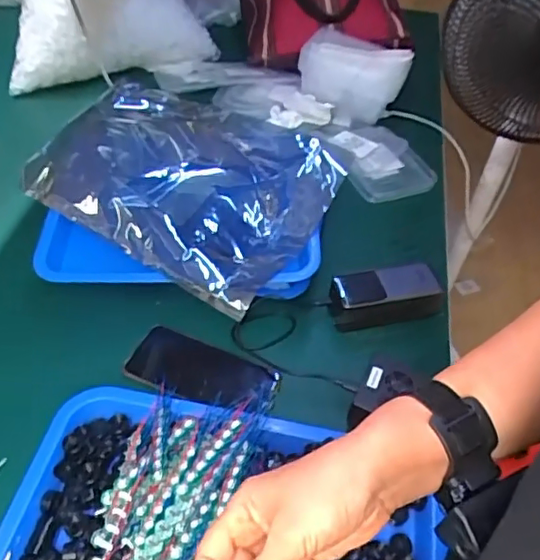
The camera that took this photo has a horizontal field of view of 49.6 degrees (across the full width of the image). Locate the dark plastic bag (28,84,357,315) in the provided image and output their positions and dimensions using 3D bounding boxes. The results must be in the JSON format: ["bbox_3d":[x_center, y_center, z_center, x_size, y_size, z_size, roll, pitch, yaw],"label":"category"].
[{"bbox_3d":[-0.100,-0.135,0.716,0.330,0.070,0.254,28,51,20],"label":"dark plastic bag"}]

